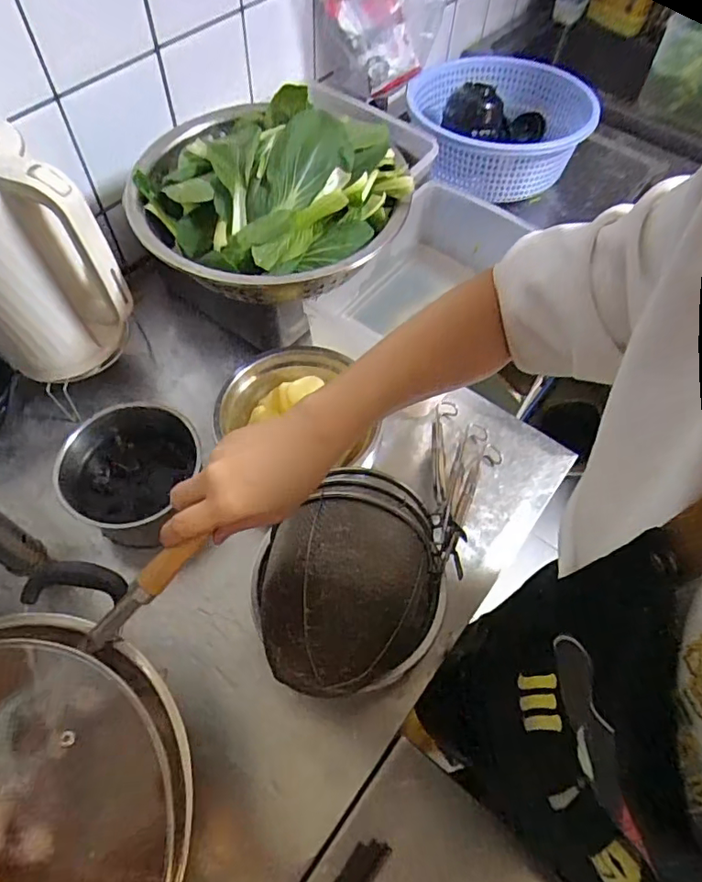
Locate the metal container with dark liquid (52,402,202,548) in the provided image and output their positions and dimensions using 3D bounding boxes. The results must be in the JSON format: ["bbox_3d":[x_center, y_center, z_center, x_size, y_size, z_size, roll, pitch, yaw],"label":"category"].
[{"bbox_3d":[-0.248,0.040,0.636,0.152,0.084,0.149,1,60,-2],"label":"metal container with dark liquid"}]

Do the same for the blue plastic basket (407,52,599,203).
[{"bbox_3d":[0.256,-0.530,0.920,0.296,0.101,0.273,-8,61,-8],"label":"blue plastic basket"}]

